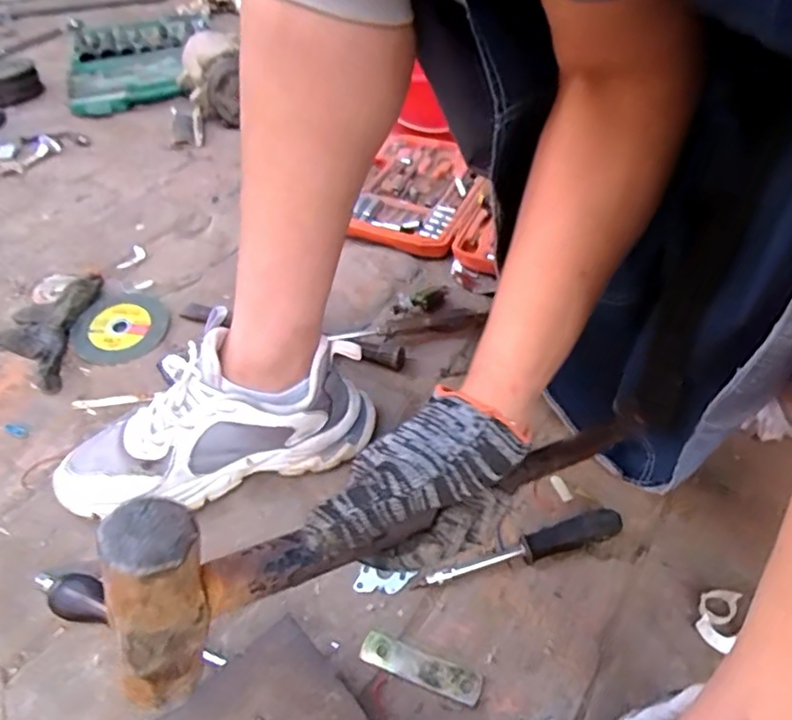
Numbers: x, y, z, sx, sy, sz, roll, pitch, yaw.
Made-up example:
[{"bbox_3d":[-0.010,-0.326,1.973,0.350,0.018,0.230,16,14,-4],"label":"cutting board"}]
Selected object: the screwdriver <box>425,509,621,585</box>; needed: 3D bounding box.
[{"bbox_3d":[0.100,0.146,0.460,0.152,0.021,0.018,-12,45,-8],"label":"screwdriver"}]

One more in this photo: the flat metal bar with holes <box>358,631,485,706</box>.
[{"bbox_3d":[0.017,0.216,0.418,0.086,0.004,0.021,15,47,18],"label":"flat metal bar with holes"}]

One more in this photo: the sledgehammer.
[{"bbox_3d":[0.023,0.088,0.346,0.355,0.096,0.040,-8,41,-37],"label":"sledgehammer"}]

